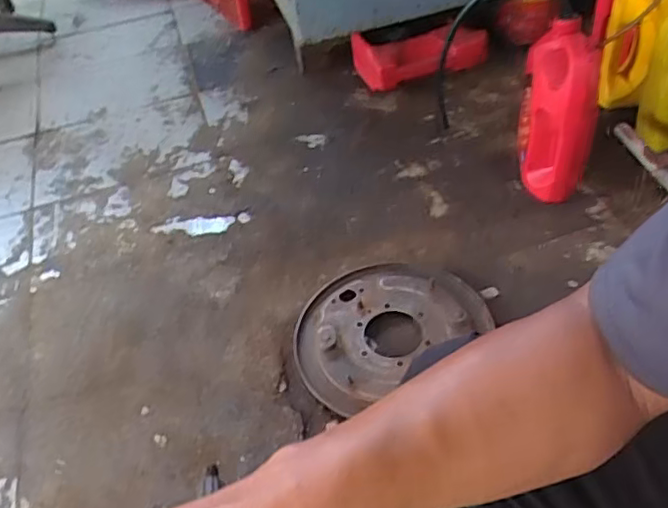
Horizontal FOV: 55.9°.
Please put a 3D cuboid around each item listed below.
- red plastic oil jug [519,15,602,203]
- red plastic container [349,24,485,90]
[{"bbox_3d":[0.352,-0.214,1.015,0.076,0.283,0.109,-24,47,-16],"label":"red plastic oil jug"},{"bbox_3d":[0.156,-0.375,1.203,0.267,0.111,0.068,-3,43,23],"label":"red plastic container"}]

